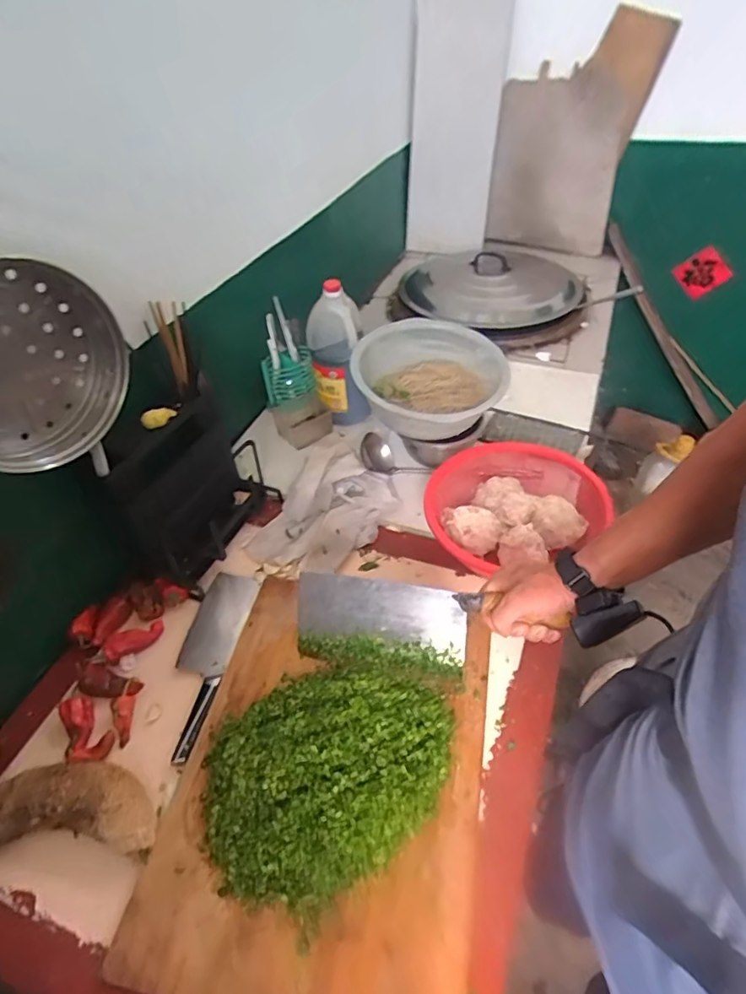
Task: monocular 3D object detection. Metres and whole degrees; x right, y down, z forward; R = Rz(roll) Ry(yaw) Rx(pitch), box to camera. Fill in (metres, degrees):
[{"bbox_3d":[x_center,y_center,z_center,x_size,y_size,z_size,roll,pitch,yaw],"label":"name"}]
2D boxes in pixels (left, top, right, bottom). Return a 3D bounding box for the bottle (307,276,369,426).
[{"bbox_3d":[-0.072,-0.291,1.096,0.106,0.283,0.100,-10,46,-4],"label":"bottle"}]

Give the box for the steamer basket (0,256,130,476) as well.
[{"bbox_3d":[-0.412,-0.153,0.636,0.068,0.266,0.232,22,82,25],"label":"steamer basket"}]

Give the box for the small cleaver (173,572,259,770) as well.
[{"bbox_3d":[-0.252,0.231,0.797,0.093,0.015,0.287,7,47,12],"label":"small cleaver"}]

